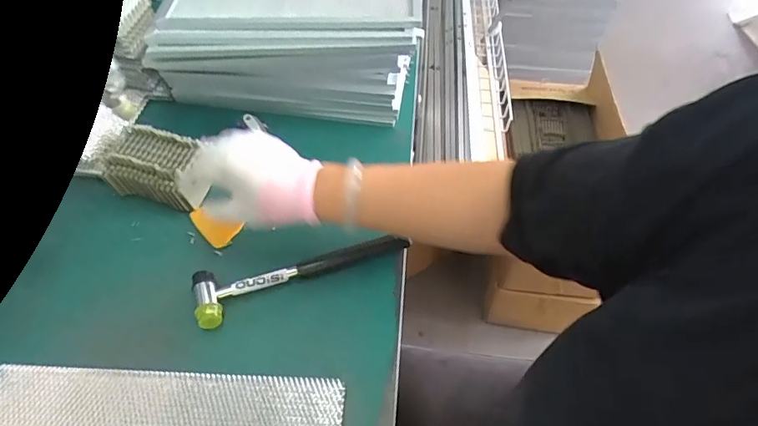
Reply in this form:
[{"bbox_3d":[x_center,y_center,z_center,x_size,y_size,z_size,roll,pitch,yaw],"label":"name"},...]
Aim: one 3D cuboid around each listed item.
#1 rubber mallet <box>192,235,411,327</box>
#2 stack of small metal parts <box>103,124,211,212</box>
[{"bbox_3d":[-0.083,0.067,0.527,0.235,0.032,0.058,-16,53,-11],"label":"rubber mallet"},{"bbox_3d":[-0.279,-0.060,0.595,0.109,0.045,0.084,12,53,10],"label":"stack of small metal parts"}]

